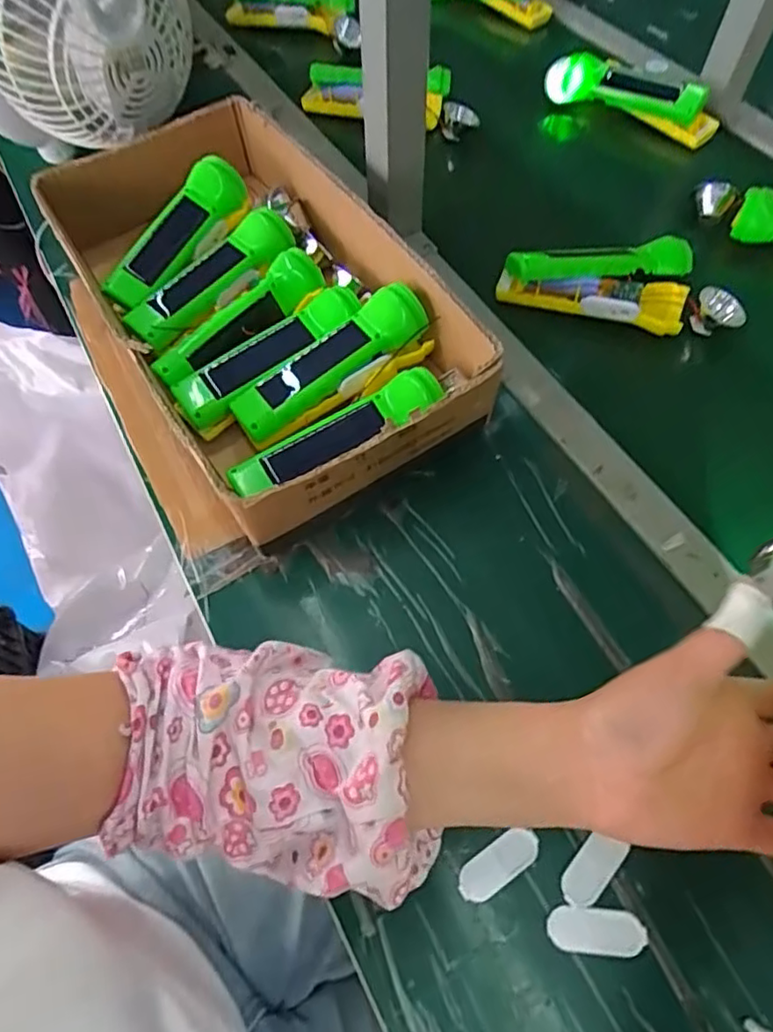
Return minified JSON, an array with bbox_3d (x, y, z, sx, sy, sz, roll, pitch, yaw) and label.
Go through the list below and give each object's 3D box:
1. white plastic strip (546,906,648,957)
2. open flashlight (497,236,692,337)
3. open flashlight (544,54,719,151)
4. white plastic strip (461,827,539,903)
[{"bbox_3d":[0.112,0.222,0.322,0.050,0.004,0.020,5,61,3],"label":"white plastic strip"},{"bbox_3d":[0.184,-0.213,0.535,0.166,0.043,0.092,8,61,4],"label":"open flashlight"},{"bbox_3d":[0.276,-0.475,0.677,0.196,0.039,0.073,30,67,15],"label":"open flashlight"},{"bbox_3d":[0.063,0.195,0.338,0.050,0.004,0.021,-30,65,-16],"label":"white plastic strip"}]

